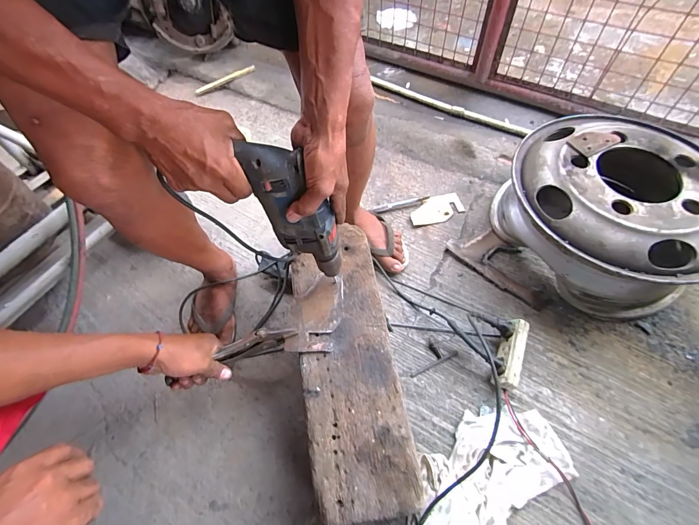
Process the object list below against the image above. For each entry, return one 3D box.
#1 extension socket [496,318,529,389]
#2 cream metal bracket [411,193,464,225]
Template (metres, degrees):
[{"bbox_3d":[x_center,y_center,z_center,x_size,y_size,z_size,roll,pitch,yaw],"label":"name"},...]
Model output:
[{"bbox_3d":[0.309,0.178,0.663,0.040,0.055,0.131,18,61,15],"label":"extension socket"},{"bbox_3d":[0.230,-0.142,0.914,0.139,0.009,0.087,-11,57,-1],"label":"cream metal bracket"}]

